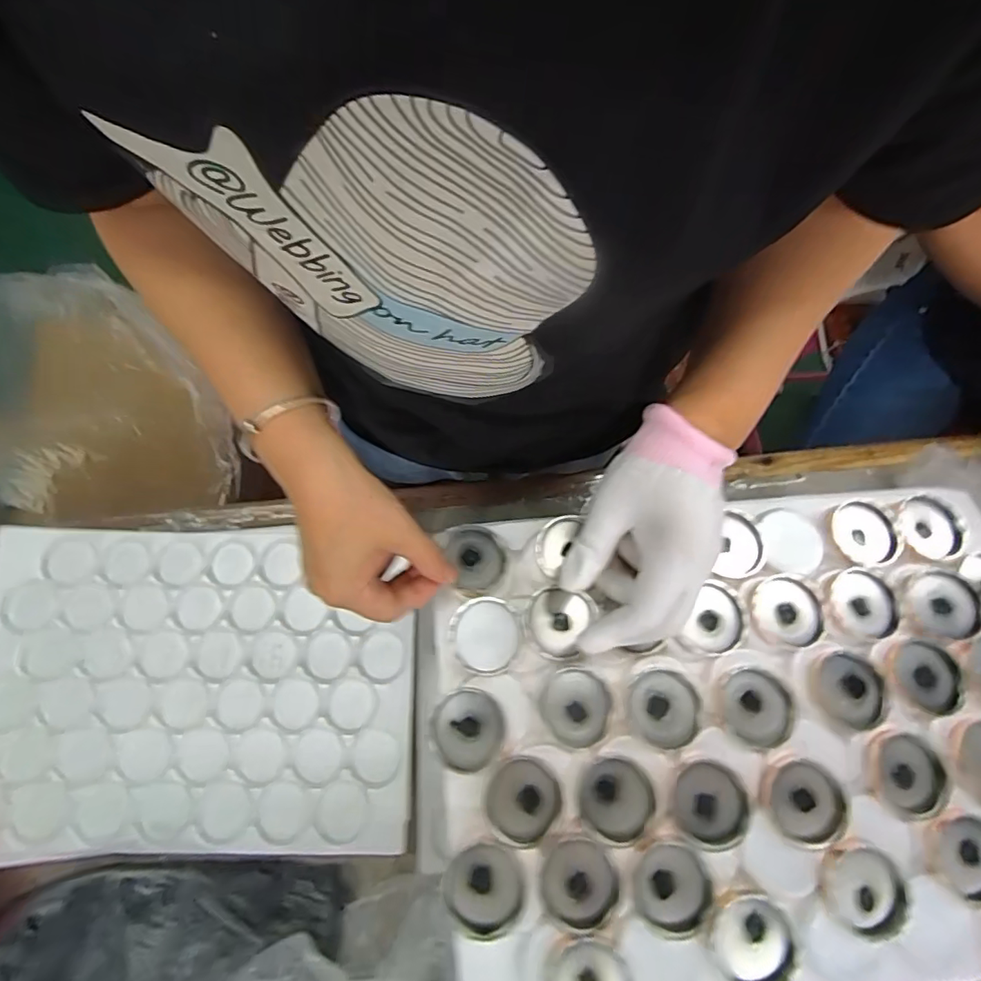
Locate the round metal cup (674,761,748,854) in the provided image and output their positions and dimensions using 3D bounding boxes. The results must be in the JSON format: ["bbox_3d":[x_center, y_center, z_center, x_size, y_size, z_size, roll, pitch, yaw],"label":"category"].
[{"bbox_3d":[0.134,0.192,0.313,0.044,0.004,0.042,1,72,-2],"label":"round metal cup"}]

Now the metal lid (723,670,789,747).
[{"bbox_3d":[0.171,0.139,0.329,0.042,0.009,0.042,1,72,-2],"label":"metal lid"}]

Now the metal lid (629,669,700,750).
[{"bbox_3d":[0.112,0.140,0.332,0.042,0.006,0.045,1,72,-2],"label":"metal lid"}]

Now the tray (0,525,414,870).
[{"bbox_3d":[-0.299,0.192,0.522,0.431,0.025,0.309,-1,72,-2],"label":"tray"}]

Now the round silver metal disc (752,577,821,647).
[{"bbox_3d":[0.201,0.082,0.352,0.046,0.008,0.043,1,72,-2],"label":"round silver metal disc"}]

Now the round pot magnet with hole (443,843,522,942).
[{"bbox_3d":[-0.004,0.232,0.299,0.041,0.010,0.043,1,72,-2],"label":"round pot magnet with hole"}]

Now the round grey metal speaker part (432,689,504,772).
[{"bbox_3d":[-0.014,0.152,0.327,0.043,0.007,0.046,1,72,-2],"label":"round grey metal speaker part"}]

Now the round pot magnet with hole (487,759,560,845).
[{"bbox_3d":[0.020,0.189,0.314,0.043,0.006,0.041,1,72,-2],"label":"round pot magnet with hole"}]

